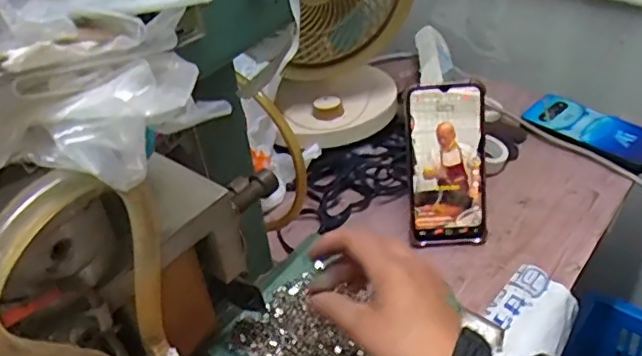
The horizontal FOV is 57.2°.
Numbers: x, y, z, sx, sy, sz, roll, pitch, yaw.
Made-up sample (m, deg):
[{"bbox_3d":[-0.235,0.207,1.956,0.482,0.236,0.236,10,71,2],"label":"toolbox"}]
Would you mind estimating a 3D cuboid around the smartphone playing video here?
[{"bbox_3d":[0.128,-0.012,0.604,0.080,0.168,0.013,-5,14,0],"label":"smartphone playing video"}]

